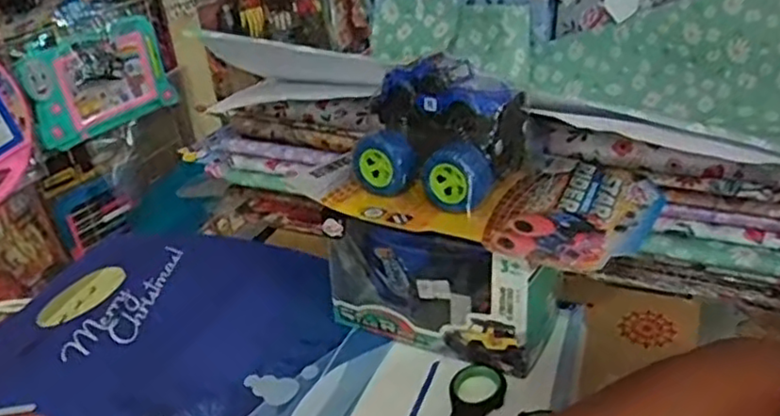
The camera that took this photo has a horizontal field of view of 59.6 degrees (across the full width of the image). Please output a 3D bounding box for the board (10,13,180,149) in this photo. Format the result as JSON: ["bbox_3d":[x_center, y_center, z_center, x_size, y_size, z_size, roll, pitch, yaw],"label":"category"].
[{"bbox_3d":[-0.529,-0.235,1.266,0.032,0.186,0.291,13,35,28],"label":"board"}]

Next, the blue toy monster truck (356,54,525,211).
[{"bbox_3d":[0.032,-0.051,0.409,0.087,0.066,0.068,14,35,29],"label":"blue toy monster truck"}]

